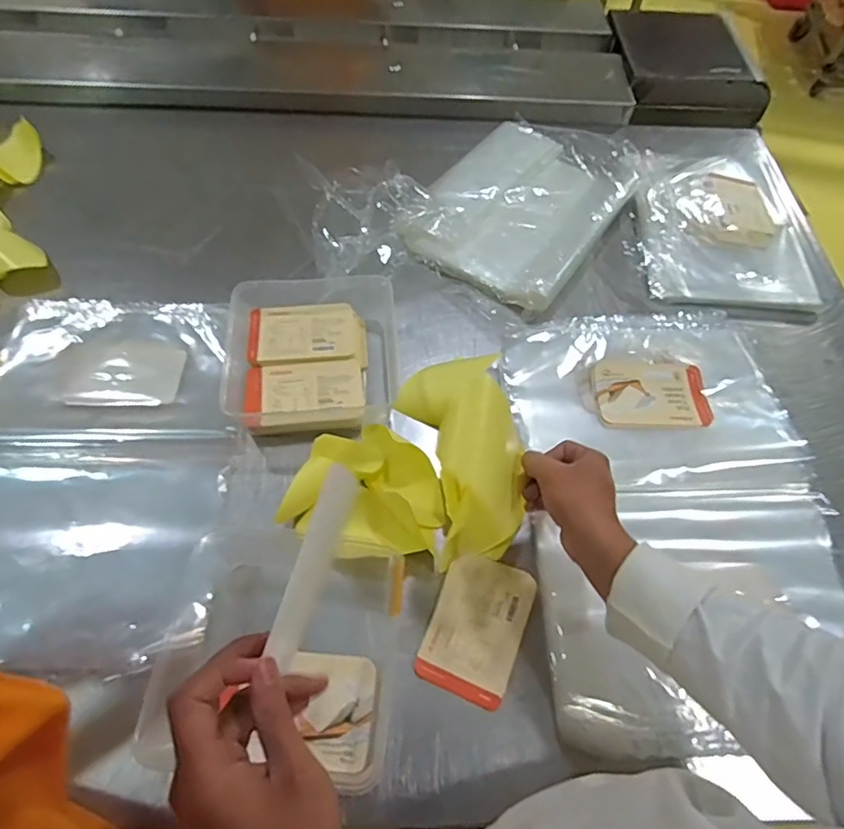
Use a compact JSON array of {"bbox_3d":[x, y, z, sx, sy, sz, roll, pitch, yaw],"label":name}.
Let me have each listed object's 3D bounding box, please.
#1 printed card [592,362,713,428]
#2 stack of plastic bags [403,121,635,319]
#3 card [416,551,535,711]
[{"bbox_3d":[0.281,-0.025,0.675,0.138,0.009,0.095,1,57,-1],"label":"printed card"},{"bbox_3d":[0.145,-0.316,0.836,0.261,0.039,0.357,30,62,16],"label":"stack of plastic bags"},{"bbox_3d":[0.055,0.204,0.545,0.086,0.005,0.132,22,62,7],"label":"card"}]

